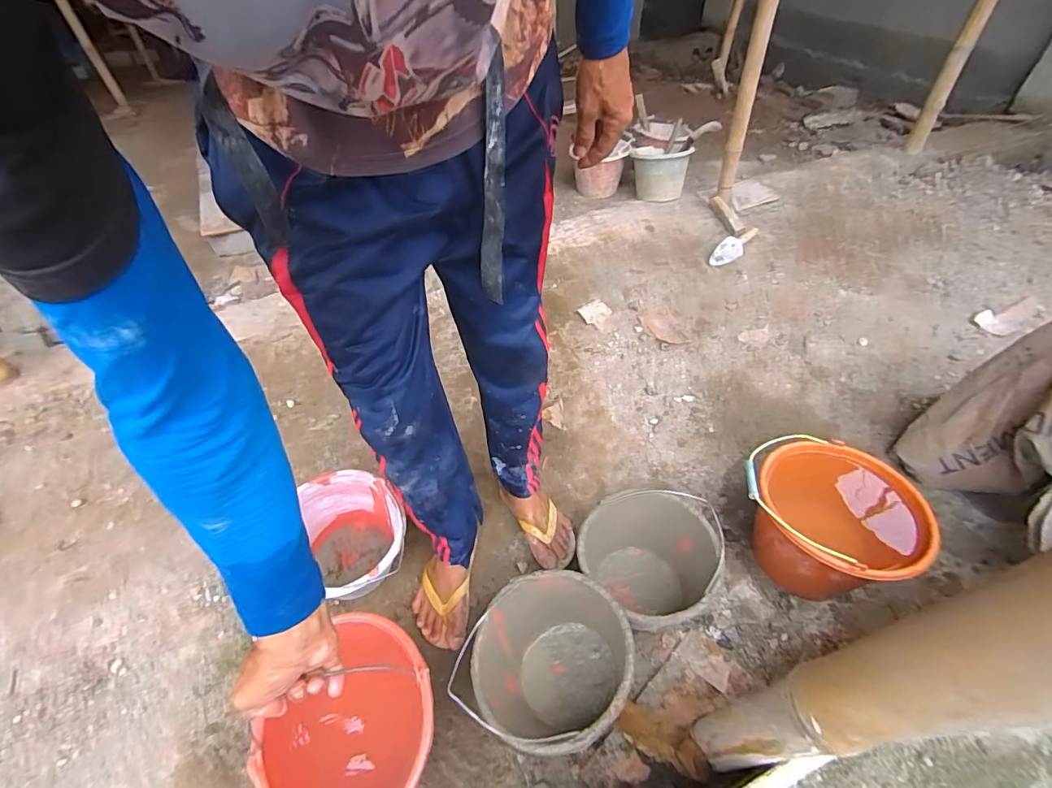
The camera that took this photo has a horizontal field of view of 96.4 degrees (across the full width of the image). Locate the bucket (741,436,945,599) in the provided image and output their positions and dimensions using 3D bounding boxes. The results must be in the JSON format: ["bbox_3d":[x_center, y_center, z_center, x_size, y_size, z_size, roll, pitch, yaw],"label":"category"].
[{"bbox_3d":[0.553,0.244,0.904,0.266,0.211,0.299,-27,51,-22],"label":"bucket"}]

